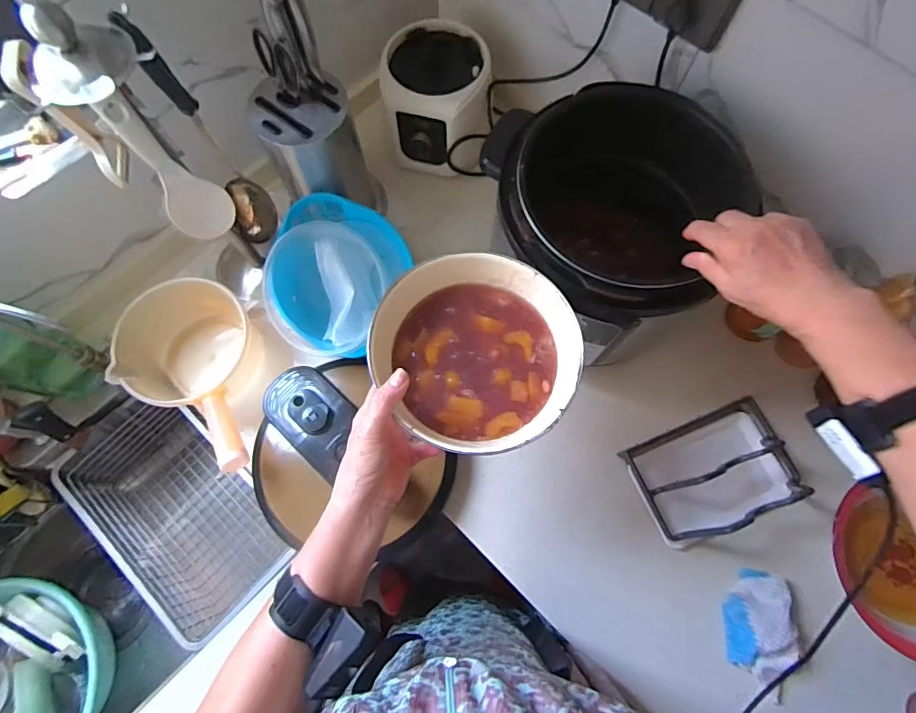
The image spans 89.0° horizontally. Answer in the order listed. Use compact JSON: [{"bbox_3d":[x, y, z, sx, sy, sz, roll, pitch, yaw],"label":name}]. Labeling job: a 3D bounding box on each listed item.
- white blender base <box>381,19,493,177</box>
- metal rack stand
[{"bbox_3d":[-0.032,-0.425,0.786,0.161,0.145,0.176,8,73,3],"label":"white blender base"},{"bbox_3d":[0.364,0.152,0.636,0.223,0.095,0.137,-21,74,-6],"label":"metal rack stand"}]

